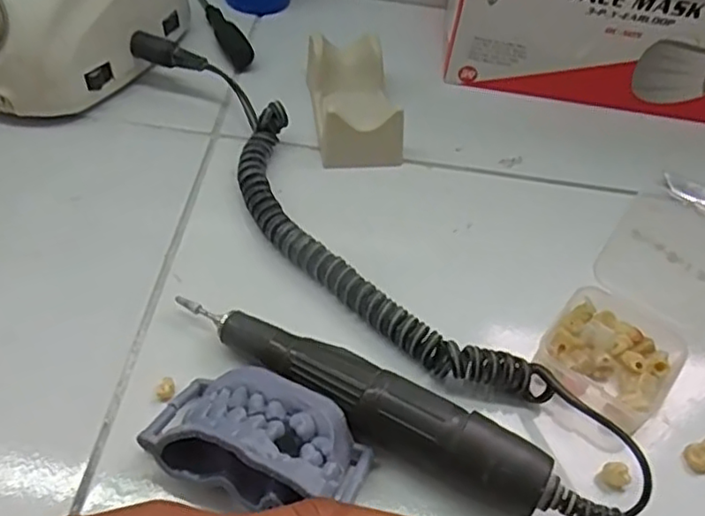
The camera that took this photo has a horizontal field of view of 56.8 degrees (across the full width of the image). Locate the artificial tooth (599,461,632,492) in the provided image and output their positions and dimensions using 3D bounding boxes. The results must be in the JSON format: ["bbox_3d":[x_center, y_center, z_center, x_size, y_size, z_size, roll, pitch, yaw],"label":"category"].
[{"bbox_3d":[0.107,0.089,0.265,0.011,0.010,0.007,30,53,18],"label":"artificial tooth"}]

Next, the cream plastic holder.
[{"bbox_3d":[0.001,-0.096,0.394,0.050,0.030,0.084,-2,50,-8],"label":"cream plastic holder"}]

